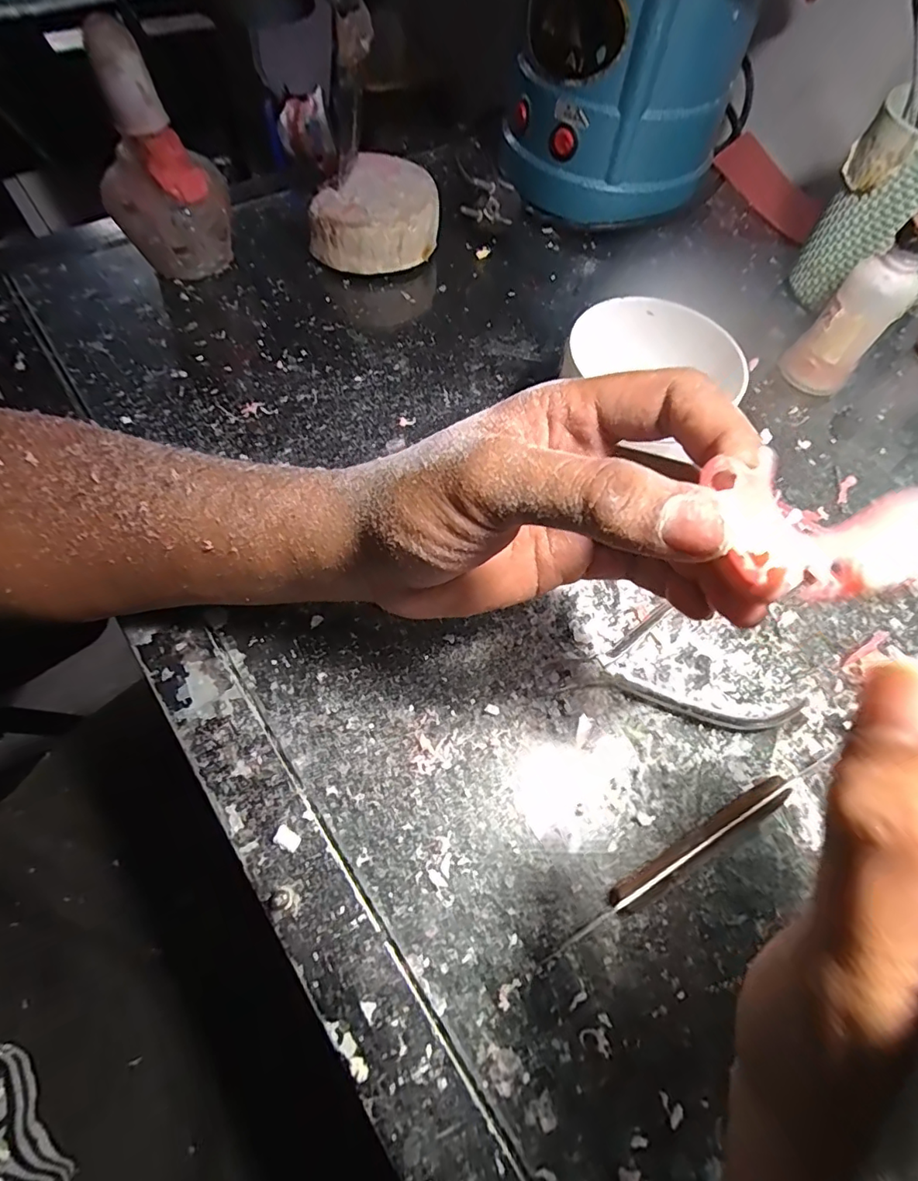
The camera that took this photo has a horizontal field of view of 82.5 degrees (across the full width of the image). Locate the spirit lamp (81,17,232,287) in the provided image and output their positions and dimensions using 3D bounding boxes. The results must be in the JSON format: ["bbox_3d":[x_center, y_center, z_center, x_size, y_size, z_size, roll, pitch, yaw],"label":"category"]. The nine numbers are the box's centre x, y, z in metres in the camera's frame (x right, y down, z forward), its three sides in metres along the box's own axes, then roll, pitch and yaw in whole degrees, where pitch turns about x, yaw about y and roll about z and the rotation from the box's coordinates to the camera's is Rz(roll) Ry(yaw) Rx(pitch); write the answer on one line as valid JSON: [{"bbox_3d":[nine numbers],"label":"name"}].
[{"bbox_3d":[-0.189,-0.263,0.326,0.074,0.122,0.063,-23,67,-14],"label":"spirit lamp"}]

